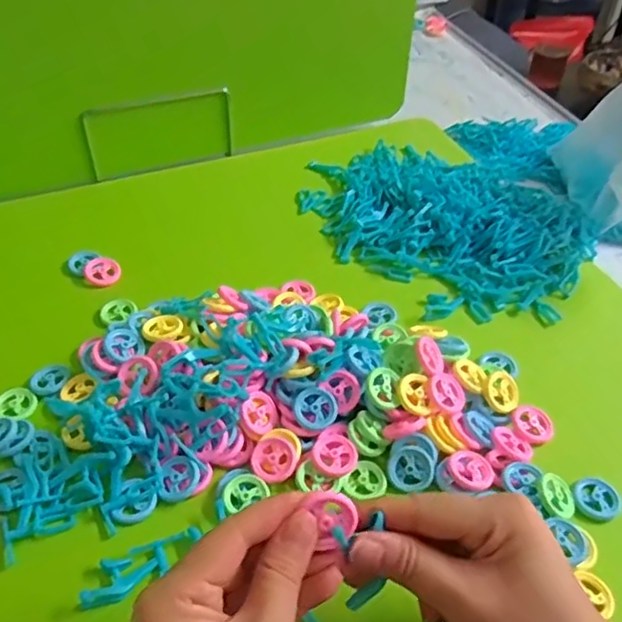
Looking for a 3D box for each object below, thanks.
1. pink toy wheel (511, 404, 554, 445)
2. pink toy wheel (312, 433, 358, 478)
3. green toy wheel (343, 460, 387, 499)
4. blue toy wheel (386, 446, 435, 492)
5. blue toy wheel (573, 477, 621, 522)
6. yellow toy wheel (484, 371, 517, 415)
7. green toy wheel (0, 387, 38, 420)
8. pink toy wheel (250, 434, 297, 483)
[{"bbox_3d":[0.159,0.081,0.460,0.028,0.006,0.030,1,43,-1],"label":"pink toy wheel"},{"bbox_3d":[0.016,0.096,0.428,0.030,0.005,0.029,1,43,-1],"label":"pink toy wheel"},{"bbox_3d":[0.038,0.112,0.423,0.025,0.009,0.027,1,43,-1],"label":"green toy wheel"},{"bbox_3d":[0.066,0.103,0.427,0.028,0.004,0.028,-4,65,9],"label":"blue toy wheel"},{"bbox_3d":[0.186,0.121,0.419,0.029,0.007,0.030,1,43,-1],"label":"blue toy wheel"},{"bbox_3d":[0.139,0.059,0.470,0.024,0.012,0.030,17,48,14],"label":"yellow toy wheel"},{"bbox_3d":[-0.210,0.067,0.457,0.028,0.009,0.031,-25,49,-26],"label":"green toy wheel"},{"bbox_3d":[-0.024,0.098,0.426,0.031,0.005,0.029,31,72,23],"label":"pink toy wheel"}]

